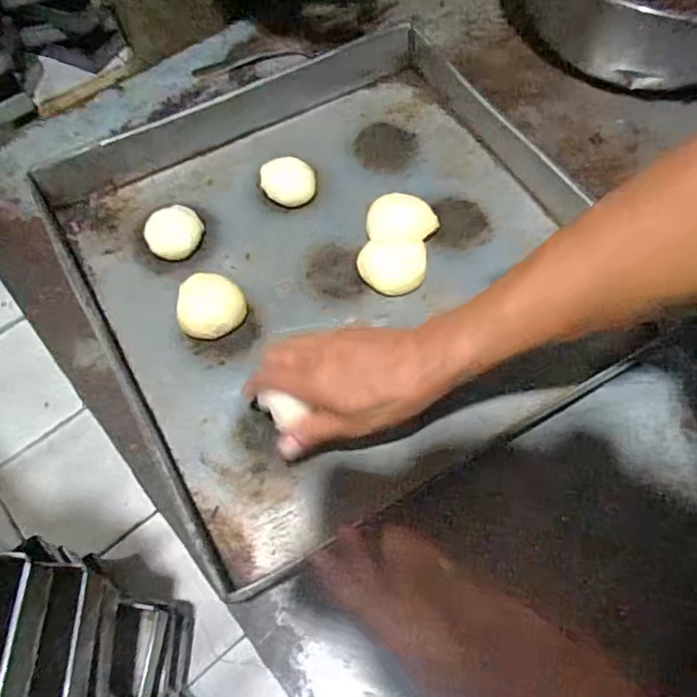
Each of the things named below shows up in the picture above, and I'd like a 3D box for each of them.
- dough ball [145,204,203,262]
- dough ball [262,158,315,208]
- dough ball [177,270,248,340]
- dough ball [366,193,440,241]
[{"bbox_3d":[-0.171,-0.114,0.586,0.054,0.024,0.045,-25,63,-12],"label":"dough ball"},{"bbox_3d":[-0.062,-0.170,0.610,0.056,0.026,0.045,6,61,5],"label":"dough ball"},{"bbox_3d":[-0.126,-0.039,0.545,0.059,0.033,0.066,-21,63,-10],"label":"dough ball"},{"bbox_3d":[0.053,-0.128,0.597,0.072,0.023,0.050,-9,61,-4],"label":"dough ball"}]

